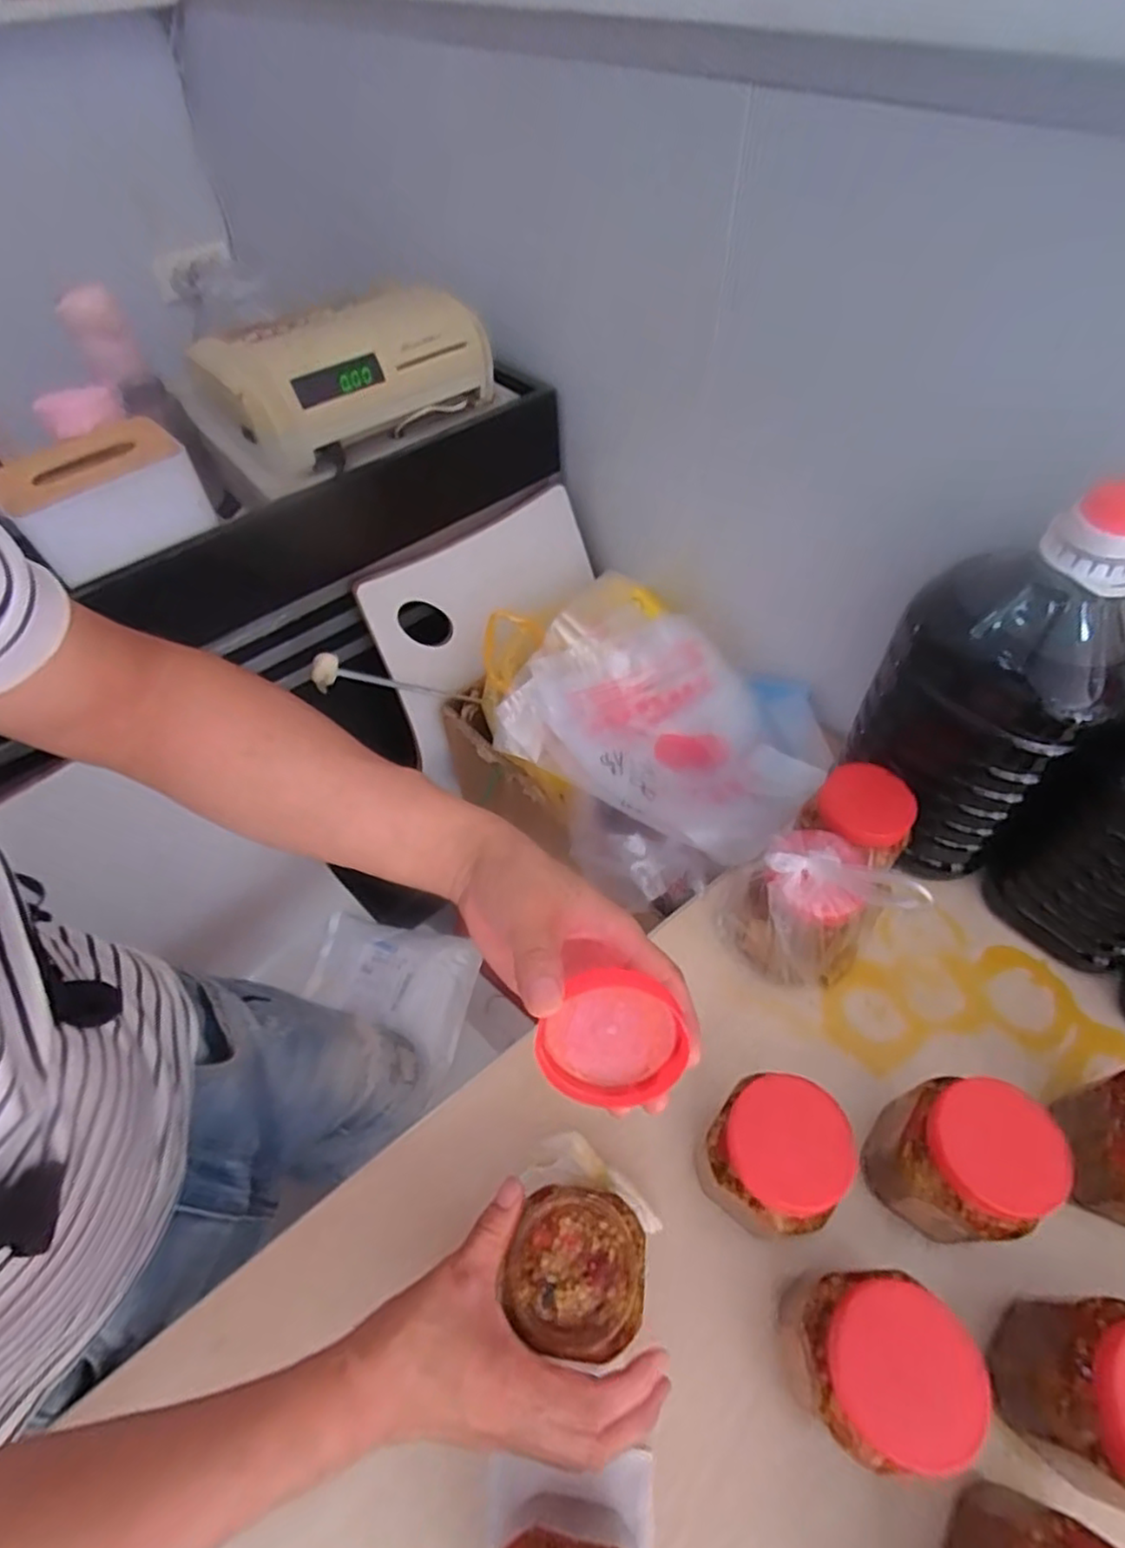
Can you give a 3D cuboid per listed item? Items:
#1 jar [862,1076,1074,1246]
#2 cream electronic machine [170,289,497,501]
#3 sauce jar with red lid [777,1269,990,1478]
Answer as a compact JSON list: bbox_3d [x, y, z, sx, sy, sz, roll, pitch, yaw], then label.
[{"bbox_3d":[0.245,0.241,0.424,0.075,0.125,0.081,-37,60,-23],"label":"jar"},{"bbox_3d":[-0.266,-0.462,0.784,0.281,0.124,0.245,-35,59,-22],"label":"cream electronic machine"},{"bbox_3d":[0.165,0.322,0.372,0.075,0.120,0.074,-1,53,2],"label":"sauce jar with red lid"}]

